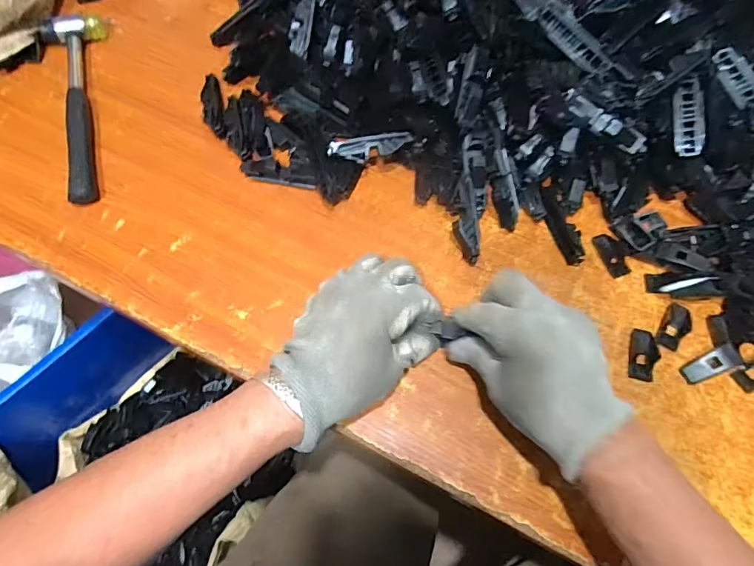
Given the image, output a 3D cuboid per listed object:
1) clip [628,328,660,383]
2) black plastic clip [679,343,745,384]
[{"bbox_3d":[0.214,0.057,0.365,0.022,0.006,0.042,16,65,6],"label":"clip"},{"bbox_3d":[0.263,0.064,0.357,0.044,0.016,0.021,-19,68,-9],"label":"black plastic clip"}]

